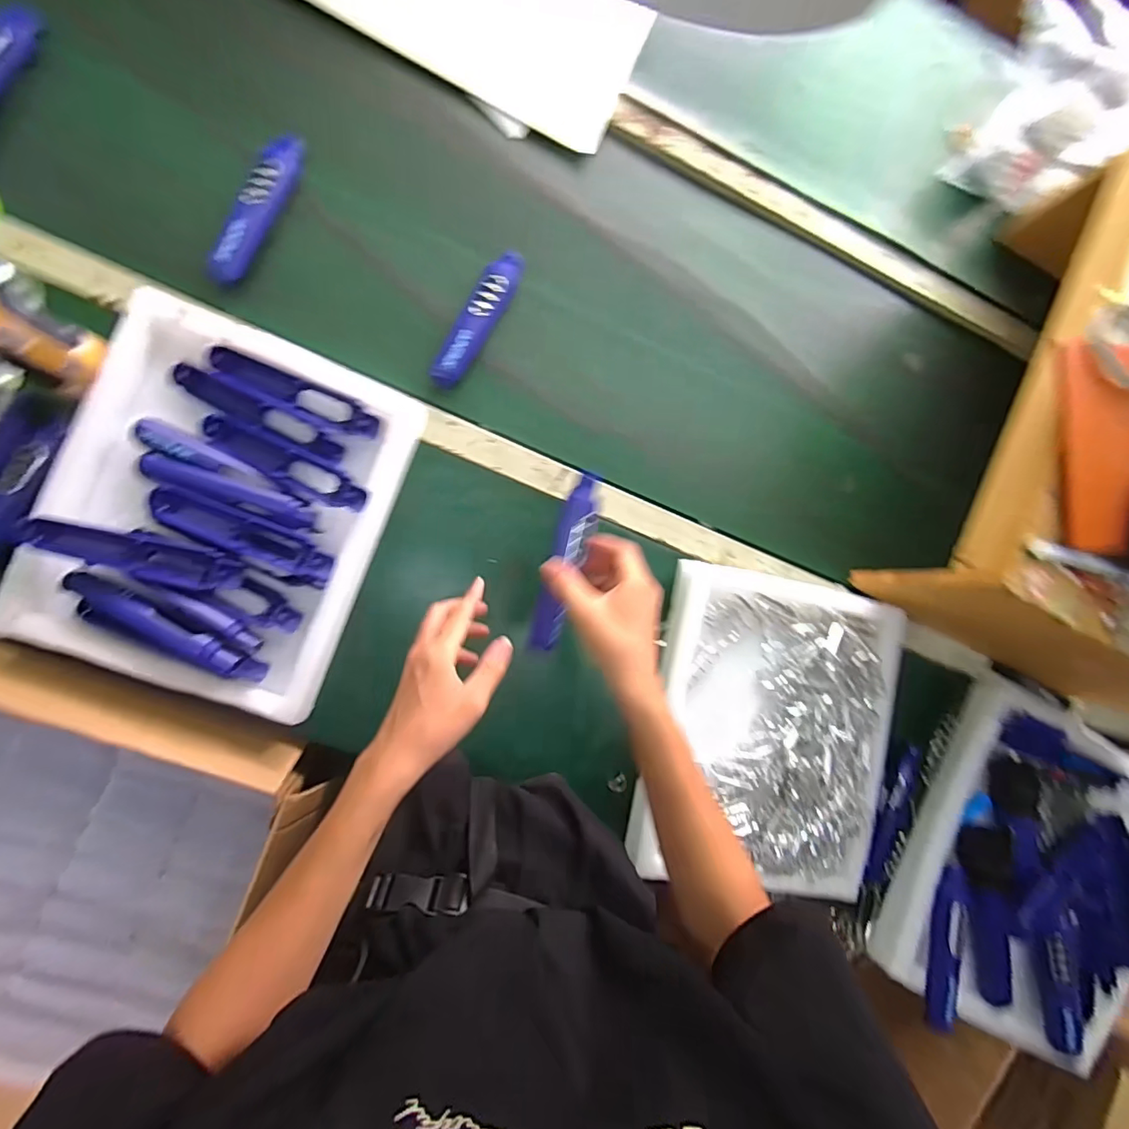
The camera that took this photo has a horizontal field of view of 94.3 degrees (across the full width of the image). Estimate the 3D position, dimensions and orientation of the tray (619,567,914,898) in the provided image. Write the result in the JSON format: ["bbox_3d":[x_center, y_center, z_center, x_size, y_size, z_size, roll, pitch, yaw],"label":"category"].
[{"bbox_3d":[0.242,0.192,0.623,0.279,0.063,0.346,11,87,-9],"label":"tray"}]

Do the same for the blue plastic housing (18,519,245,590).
[{"bbox_3d":[-0.404,-0.009,0.495,0.174,0.018,0.044,15,87,-9],"label":"blue plastic housing"}]

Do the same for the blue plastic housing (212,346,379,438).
[{"bbox_3d":[-0.273,-0.171,0.538,0.164,0.018,0.038,21,86,-8],"label":"blue plastic housing"}]

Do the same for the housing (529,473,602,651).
[{"bbox_3d":[0.003,-0.001,0.484,0.035,0.016,0.168,16,90,-9],"label":"housing"}]

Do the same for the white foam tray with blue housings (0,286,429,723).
[{"bbox_3d":[-0.341,-0.053,0.534,0.282,0.065,0.347,21,86,-8],"label":"white foam tray with blue housings"}]

